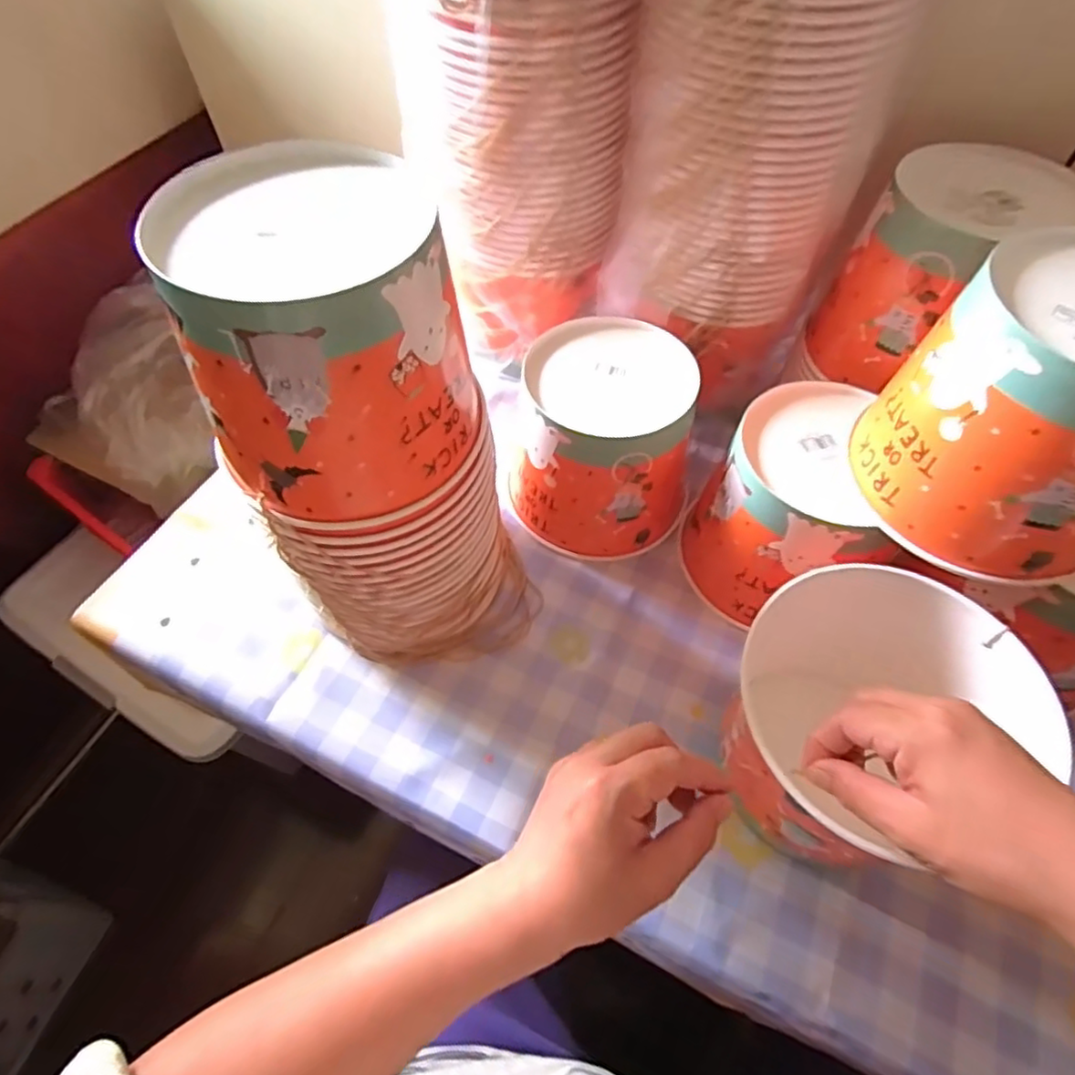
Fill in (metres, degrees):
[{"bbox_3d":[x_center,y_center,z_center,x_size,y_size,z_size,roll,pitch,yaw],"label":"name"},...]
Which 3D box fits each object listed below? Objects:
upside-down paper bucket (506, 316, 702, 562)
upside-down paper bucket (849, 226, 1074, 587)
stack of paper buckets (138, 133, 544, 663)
[{"bbox_3d":[0.060,-0.074,0.521,0.142,0.132,0.139,10,58,8],"label":"upside-down paper bucket"},{"bbox_3d":[0.283,-0.069,0.356,0.148,0.127,0.141,-28,61,-16],"label":"upside-down paper bucket"},{"bbox_3d":[-0.094,-0.054,0.407,0.151,0.301,0.152,-9,57,-5],"label":"stack of paper buckets"}]

